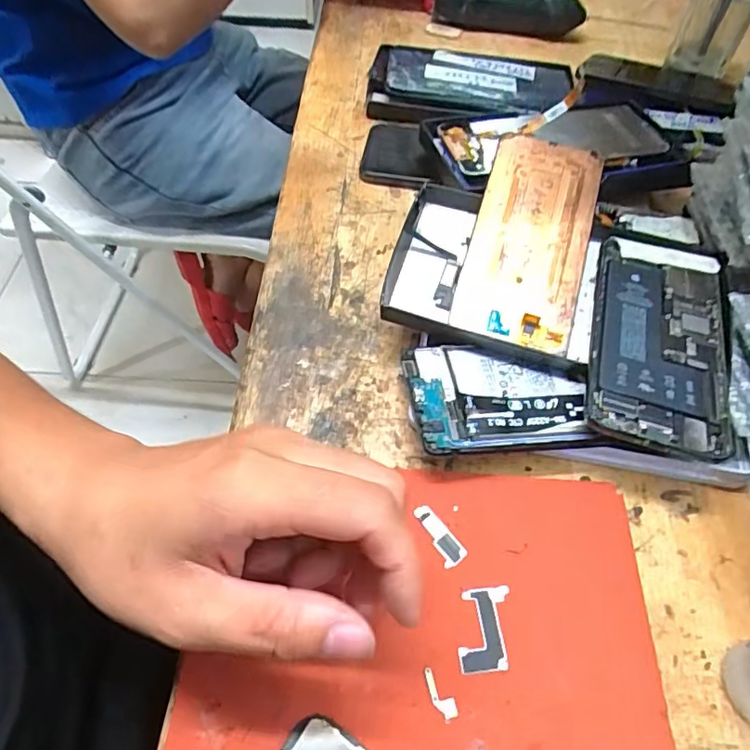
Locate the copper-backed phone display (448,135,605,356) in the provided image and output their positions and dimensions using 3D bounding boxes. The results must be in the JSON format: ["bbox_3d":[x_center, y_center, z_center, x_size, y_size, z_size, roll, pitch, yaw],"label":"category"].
[{"bbox_3d":[0.094,-0.082,0.345,0.068,0.010,0.139,14,74,8],"label":"copper-backed phone display"}]

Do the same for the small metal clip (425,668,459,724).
[{"bbox_3d":[0.027,0.133,0.239,0.008,0.004,0.021,-28,60,-19],"label":"small metal clip"}]

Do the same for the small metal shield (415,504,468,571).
[{"bbox_3d":[0.032,0.077,0.276,0.012,0.006,0.031,-25,60,-18],"label":"small metal shield"}]

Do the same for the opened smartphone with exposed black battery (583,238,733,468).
[{"bbox_3d":[0.155,-0.021,0.307,0.072,0.007,0.137,14,56,8],"label":"opened smartphone with exposed black battery"}]

